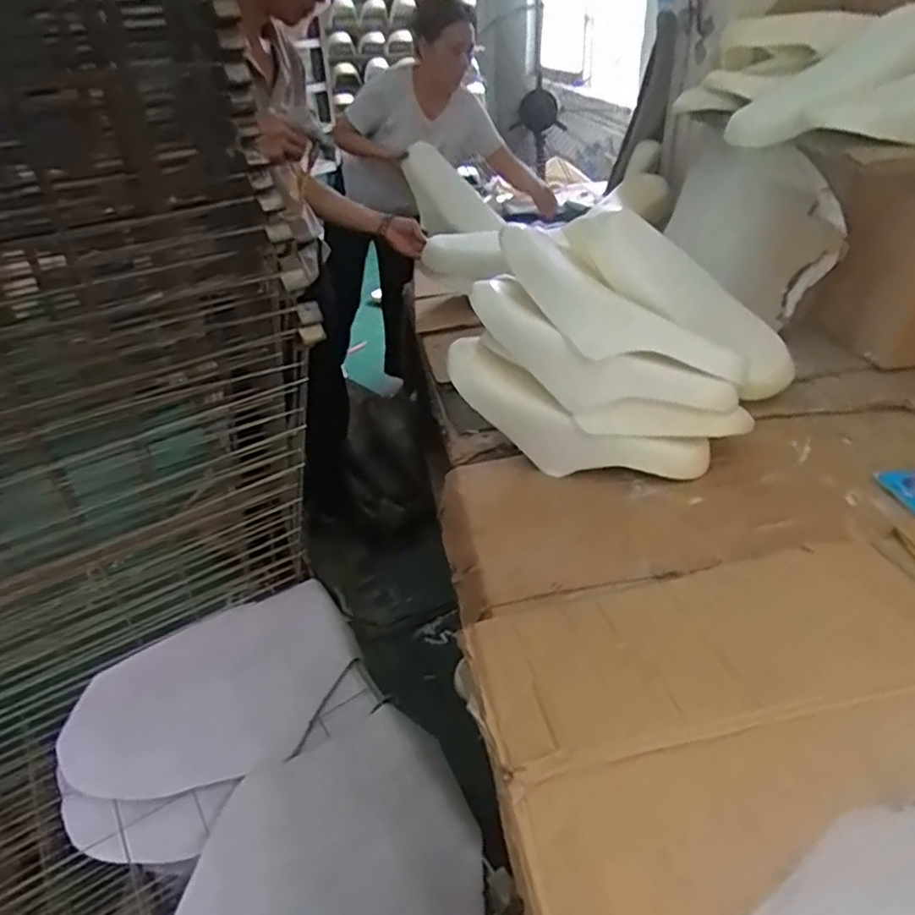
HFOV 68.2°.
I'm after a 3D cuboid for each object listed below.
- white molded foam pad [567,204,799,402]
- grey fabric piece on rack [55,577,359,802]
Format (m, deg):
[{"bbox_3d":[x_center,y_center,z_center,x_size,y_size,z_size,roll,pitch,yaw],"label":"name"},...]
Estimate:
[{"bbox_3d":[0.424,-0.301,1.269,0.509,0.148,0.084,38,45,4],"label":"white molded foam pad"},{"bbox_3d":[-0.403,0.405,1.143,0.470,0.024,0.287,-26,54,-20],"label":"grey fabric piece on rack"}]

